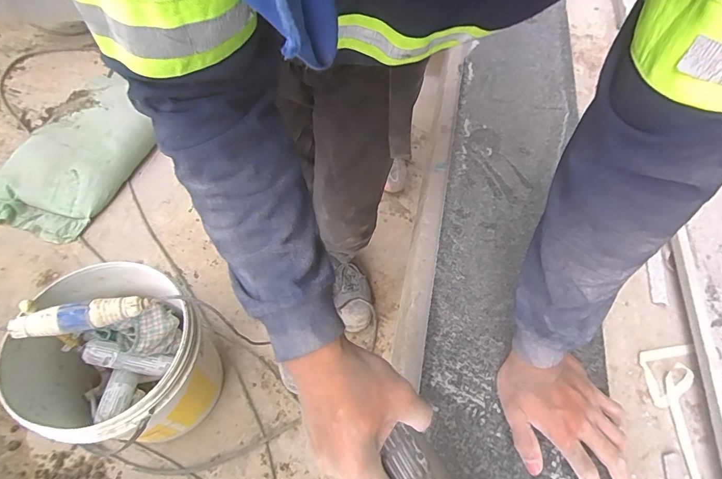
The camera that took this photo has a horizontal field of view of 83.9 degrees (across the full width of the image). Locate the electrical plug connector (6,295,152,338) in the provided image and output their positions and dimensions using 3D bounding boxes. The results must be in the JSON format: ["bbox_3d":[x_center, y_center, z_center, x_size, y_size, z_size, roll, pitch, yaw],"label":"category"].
[{"bbox_3d":[-0.483,0.131,0.690,0.210,0.033,0.039,-8,58,-10],"label":"electrical plug connector"}]

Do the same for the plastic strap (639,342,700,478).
[{"bbox_3d":[0.360,0.217,0.456,0.056,0.012,0.215,15,57,4],"label":"plastic strap"}]

